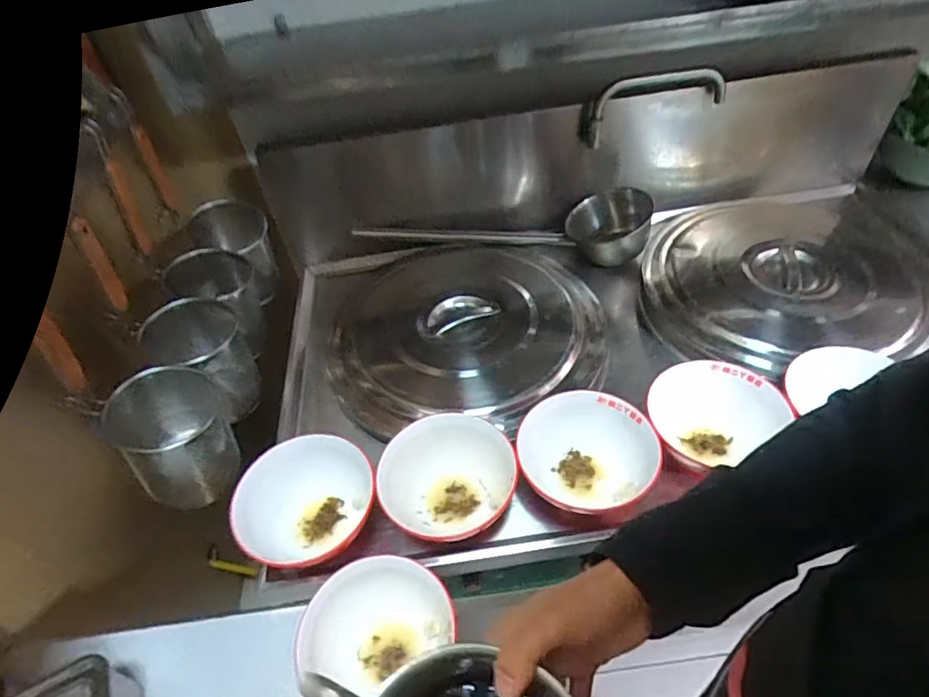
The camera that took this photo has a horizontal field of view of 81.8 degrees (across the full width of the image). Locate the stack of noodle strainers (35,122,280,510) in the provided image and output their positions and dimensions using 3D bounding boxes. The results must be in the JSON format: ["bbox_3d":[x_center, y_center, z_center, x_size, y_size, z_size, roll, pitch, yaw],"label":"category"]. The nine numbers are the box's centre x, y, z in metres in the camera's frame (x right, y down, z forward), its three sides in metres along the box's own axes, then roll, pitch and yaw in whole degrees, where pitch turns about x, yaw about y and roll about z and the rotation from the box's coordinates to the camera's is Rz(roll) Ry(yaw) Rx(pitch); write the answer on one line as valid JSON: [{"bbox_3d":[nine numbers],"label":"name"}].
[{"bbox_3d":[-0.389,-0.037,0.752,0.124,0.308,0.117,21,53,24],"label":"stack of noodle strainers"}]

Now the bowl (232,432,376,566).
[{"bbox_3d":[-0.202,0.191,0.691,0.173,0.081,0.152,-33,52,-22],"label":"bowl"}]

